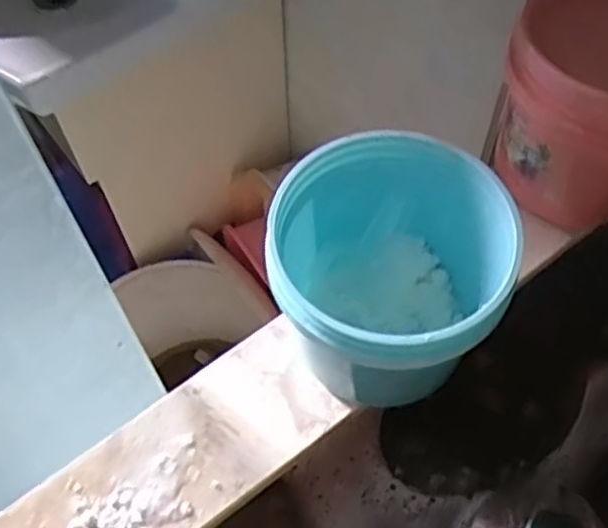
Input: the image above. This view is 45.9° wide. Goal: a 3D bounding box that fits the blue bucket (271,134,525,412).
[{"bbox_3d":[0.043,0.013,0.392,0.115,0.115,0.108,-1,60,1],"label":"blue bucket"}]

